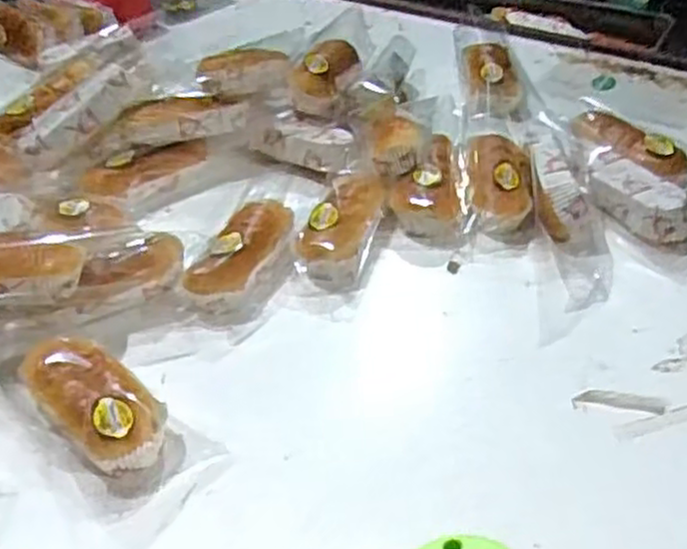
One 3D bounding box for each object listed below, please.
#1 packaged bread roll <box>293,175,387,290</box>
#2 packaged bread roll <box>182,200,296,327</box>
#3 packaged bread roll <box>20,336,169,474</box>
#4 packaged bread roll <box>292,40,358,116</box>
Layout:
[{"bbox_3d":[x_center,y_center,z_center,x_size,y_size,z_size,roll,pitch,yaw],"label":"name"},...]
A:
[{"bbox_3d":[-0.001,-0.051,0.746,0.073,0.053,0.145,14,55,17],"label":"packaged bread roll"},{"bbox_3d":[-0.093,-0.020,0.724,0.072,0.044,0.153,18,44,21],"label":"packaged bread roll"},{"bbox_3d":[-0.194,0.100,0.589,0.067,0.042,0.143,-31,49,-31],"label":"packaged bread roll"},{"bbox_3d":[-0.019,-0.251,0.917,0.060,0.050,0.147,9,42,12],"label":"packaged bread roll"}]

